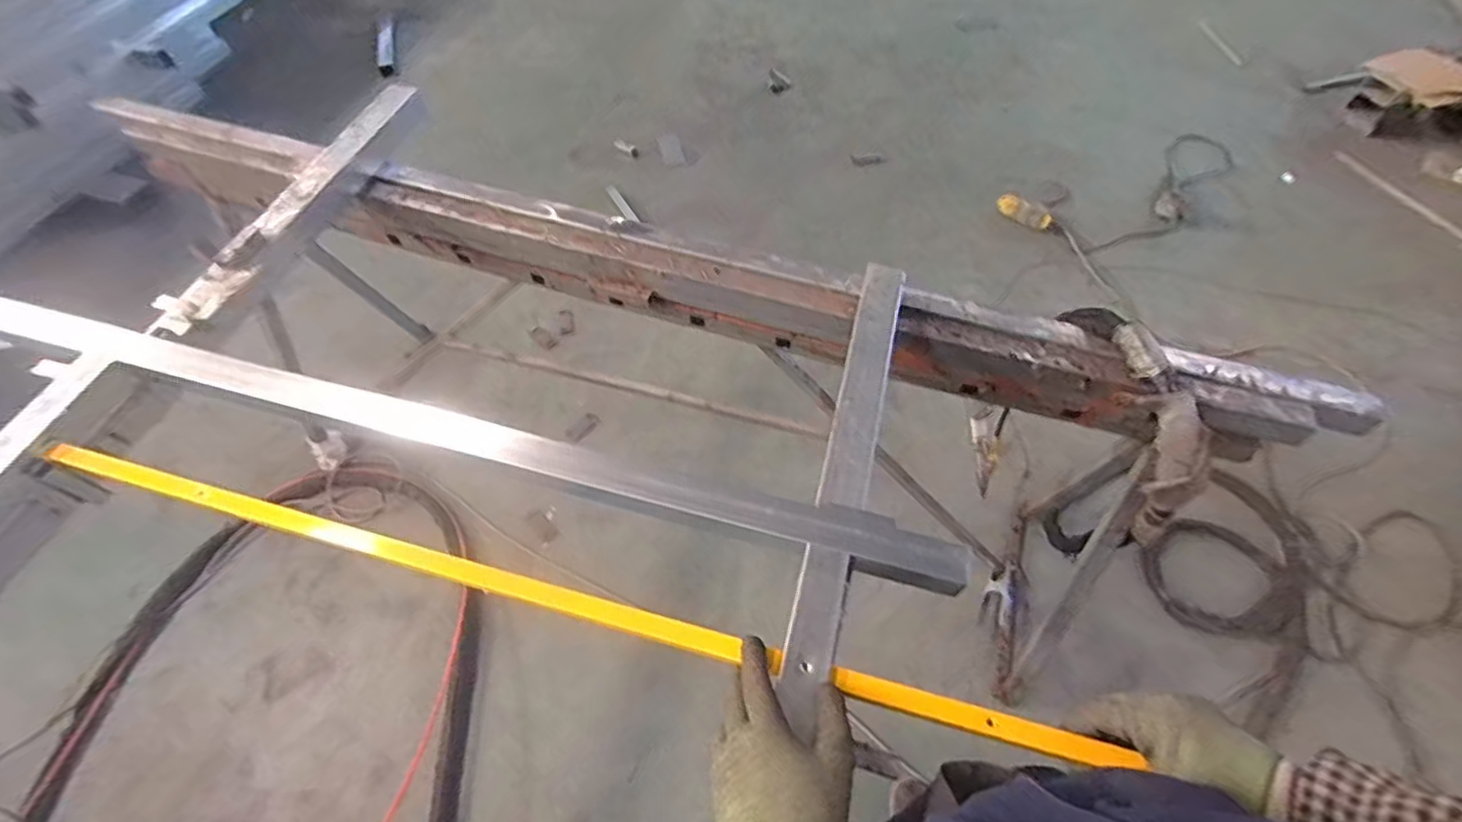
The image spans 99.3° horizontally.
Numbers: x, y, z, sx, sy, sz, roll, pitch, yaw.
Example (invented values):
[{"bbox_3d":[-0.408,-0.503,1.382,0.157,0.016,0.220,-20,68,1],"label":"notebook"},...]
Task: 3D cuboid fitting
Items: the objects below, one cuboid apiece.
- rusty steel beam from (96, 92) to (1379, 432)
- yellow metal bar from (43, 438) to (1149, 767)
[{"bbox_3d":[-0.067,-0.217,0.941,1.825,0.158,0.119,16,59,11],"label":"rusty steel beam"},{"bbox_3d":[-0.195,0.162,0.583,1.049,0.020,0.025,13,60,9],"label":"yellow metal bar"}]

